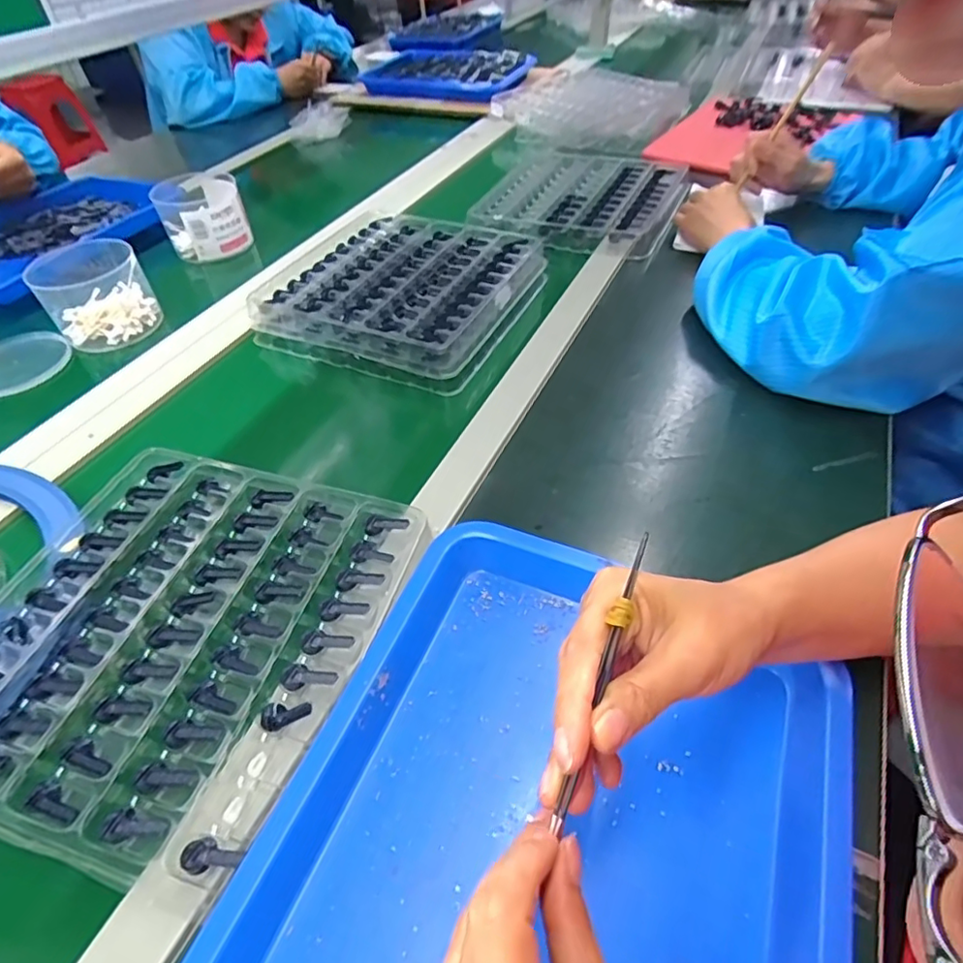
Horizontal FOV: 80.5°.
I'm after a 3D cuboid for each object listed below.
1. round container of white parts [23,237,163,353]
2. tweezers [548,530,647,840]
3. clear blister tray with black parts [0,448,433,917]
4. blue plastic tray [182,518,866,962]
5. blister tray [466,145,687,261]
[{"bbox_3d":[-0.438,-0.215,0.649,0.110,0.080,0.094,-30,55,-23],"label":"round container of white parts"},{"bbox_3d":[0.050,0.075,0.230,0.006,0.013,0.118,18,69,14],"label":"tweezers"},{"bbox_3d":[-0.202,0.094,0.376,0.263,0.031,0.252,15,51,11],"label":"clear blister tray with black parts"},{"bbox_3d":[0.039,0.184,0.280,0.280,0.036,0.319,20,52,15],"label":"blue plastic tray"},{"bbox_3d":[0.143,-0.427,0.835,0.276,0.030,0.304,14,51,16],"label":"blister tray"}]

